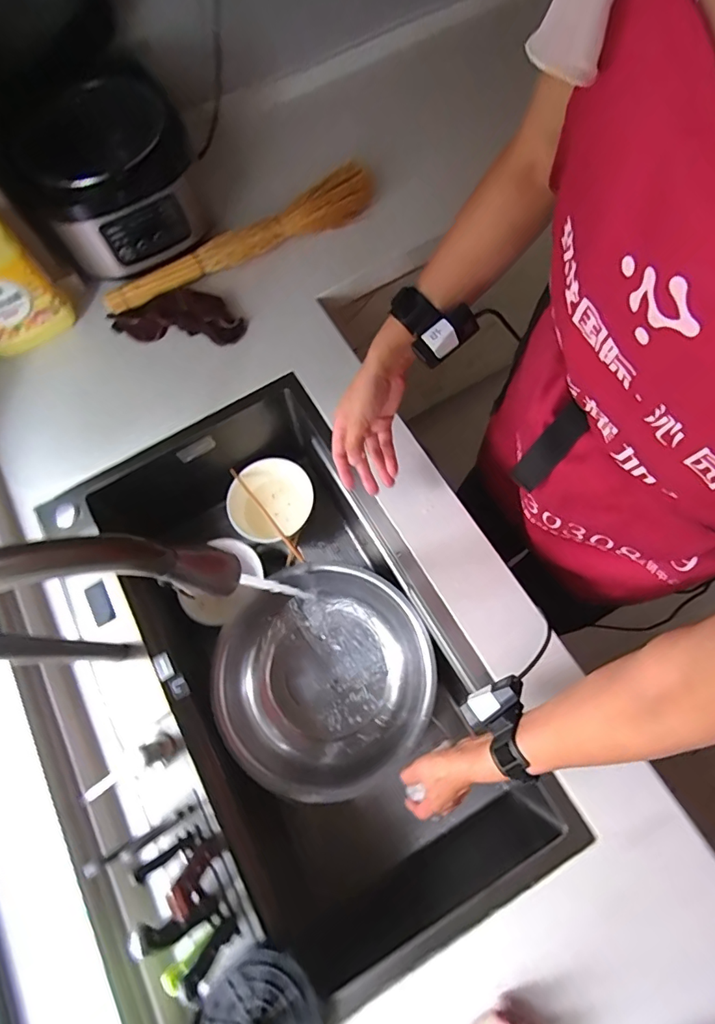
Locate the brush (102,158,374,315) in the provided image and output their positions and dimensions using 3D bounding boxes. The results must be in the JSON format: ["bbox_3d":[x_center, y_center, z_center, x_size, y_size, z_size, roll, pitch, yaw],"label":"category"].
[{"bbox_3d":[-0.189,-0.454,0.809,0.492,0.064,0.057,-30,72,-8],"label":"brush"}]

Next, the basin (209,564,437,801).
[{"bbox_3d":[-0.050,0.263,0.777,0.308,0.145,0.307,-42,75,-10],"label":"basin"}]

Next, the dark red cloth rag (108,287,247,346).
[{"bbox_3d":[-0.294,-0.327,0.795,0.218,0.018,0.101,4,71,4],"label":"dark red cloth rag"}]

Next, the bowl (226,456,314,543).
[{"bbox_3d":[-0.158,-0.012,0.871,0.141,0.075,0.144,-1,72,2],"label":"bowl"}]

